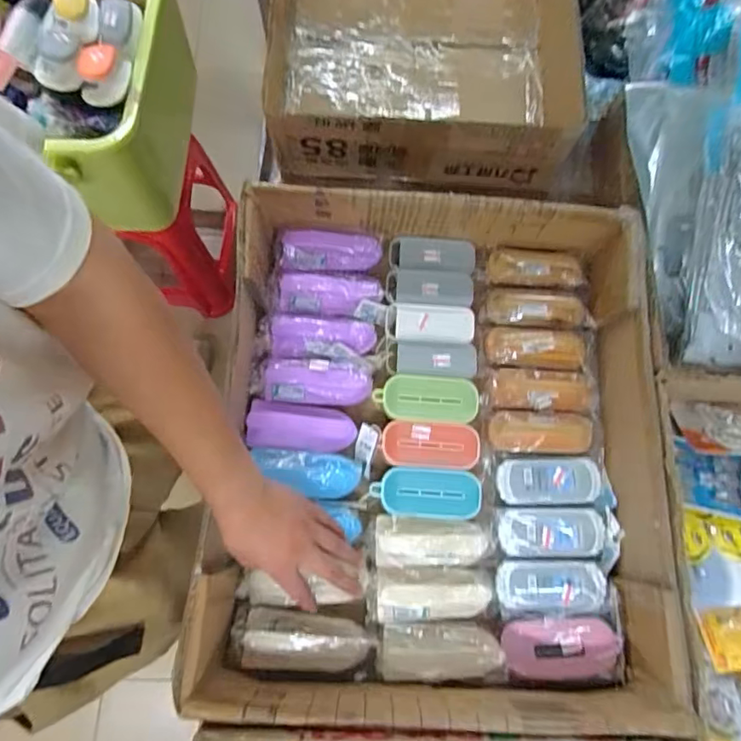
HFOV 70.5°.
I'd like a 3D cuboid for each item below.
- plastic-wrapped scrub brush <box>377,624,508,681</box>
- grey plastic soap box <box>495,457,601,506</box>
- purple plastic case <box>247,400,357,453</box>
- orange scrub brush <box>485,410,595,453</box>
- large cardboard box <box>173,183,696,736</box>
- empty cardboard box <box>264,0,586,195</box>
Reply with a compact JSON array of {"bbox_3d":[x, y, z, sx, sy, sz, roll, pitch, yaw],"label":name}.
[{"bbox_3d":[0.078,0.318,0.586,0.135,0.030,0.056,0,74,2],"label":"plastic-wrapped scrub brush"},{"bbox_3d":[0.226,0.137,0.656,0.128,0.022,0.056,-3,74,1],"label":"grey plastic soap box"},{"bbox_3d":[-0.085,0.069,0.650,0.129,0.040,0.058,4,75,0],"label":"purple plastic case"},{"bbox_3d":[0.217,0.076,0.668,0.130,0.037,0.052,3,75,0],"label":"orange scrub brush"},{"bbox_3d":[0.081,0.075,0.624,0.486,0.130,0.569,2,74,3],"label":"large cardboard box"},{"bbox_3d":[0.075,-0.522,0.787,0.429,0.155,0.470,5,74,4],"label":"empty cardboard box"}]

